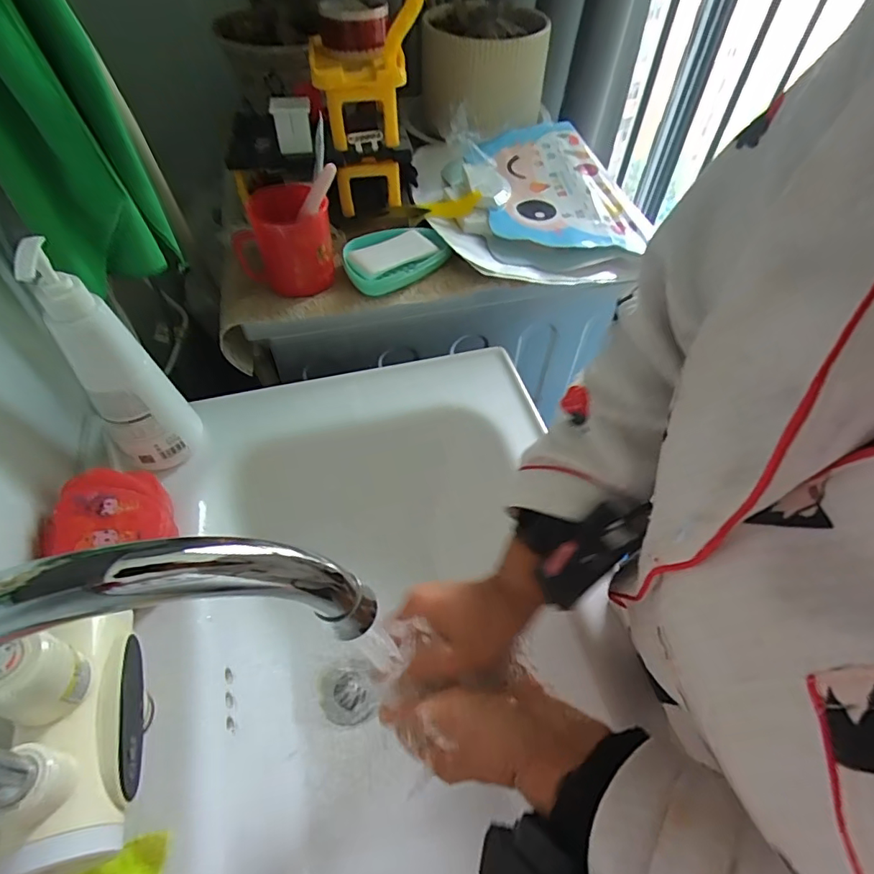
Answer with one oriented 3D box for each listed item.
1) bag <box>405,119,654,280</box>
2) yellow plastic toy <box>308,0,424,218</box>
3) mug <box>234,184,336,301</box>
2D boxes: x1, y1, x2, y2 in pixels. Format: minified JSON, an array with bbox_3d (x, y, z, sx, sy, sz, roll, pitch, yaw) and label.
[{"bbox_3d":[0.117,-0.328,0.707,0.267,0.048,0.333,-11,54,-9],"label":"bag"},{"bbox_3d":[-0.083,-0.413,0.642,0.127,0.210,0.109,-6,53,-5],"label":"yellow plastic toy"},{"bbox_3d":[-0.176,-0.227,0.584,0.102,0.101,0.098,-17,55,-13],"label":"mug"}]

